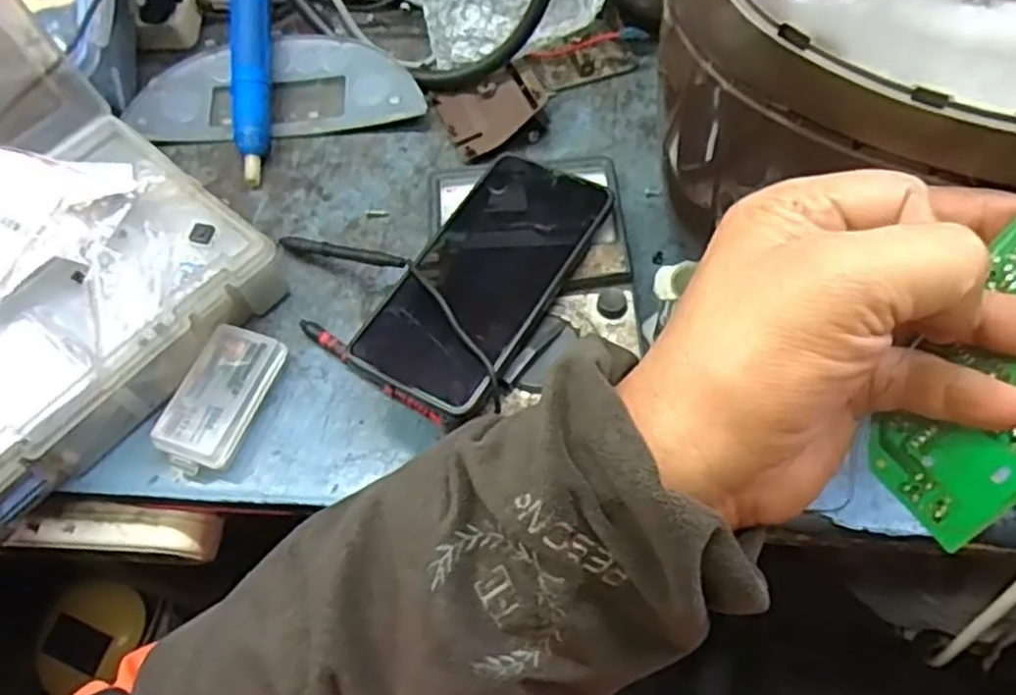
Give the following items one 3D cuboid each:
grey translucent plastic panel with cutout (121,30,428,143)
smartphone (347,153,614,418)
[{"bbox_3d":[-0.170,-0.187,0.557,0.206,0.027,0.106,-12,61,-3],"label":"grey translucent plastic panel with cutout"},{"bbox_3d":[-0.011,-0.042,0.408,0.075,0.015,0.161,26,66,17],"label":"smartphone"}]

